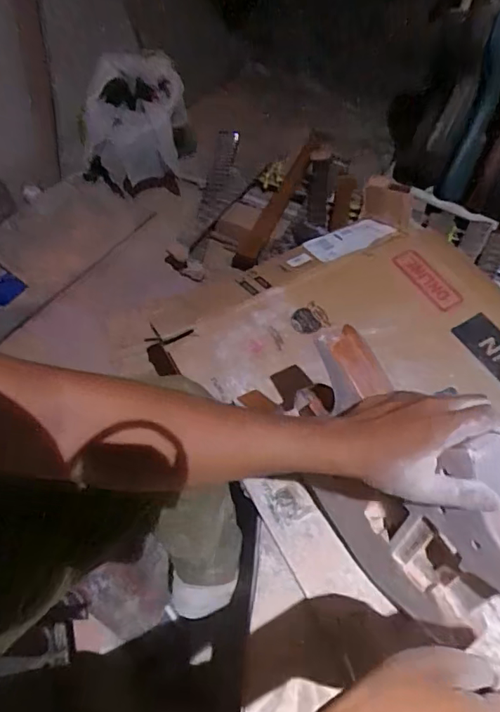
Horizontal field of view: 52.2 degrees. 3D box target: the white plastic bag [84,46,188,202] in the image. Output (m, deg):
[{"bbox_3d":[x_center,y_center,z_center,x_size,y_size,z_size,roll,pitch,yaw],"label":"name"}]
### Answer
[{"bbox_3d":[-0.322,-0.621,1.417,0.294,0.323,0.173,-9,59,-6],"label":"white plastic bag"}]

